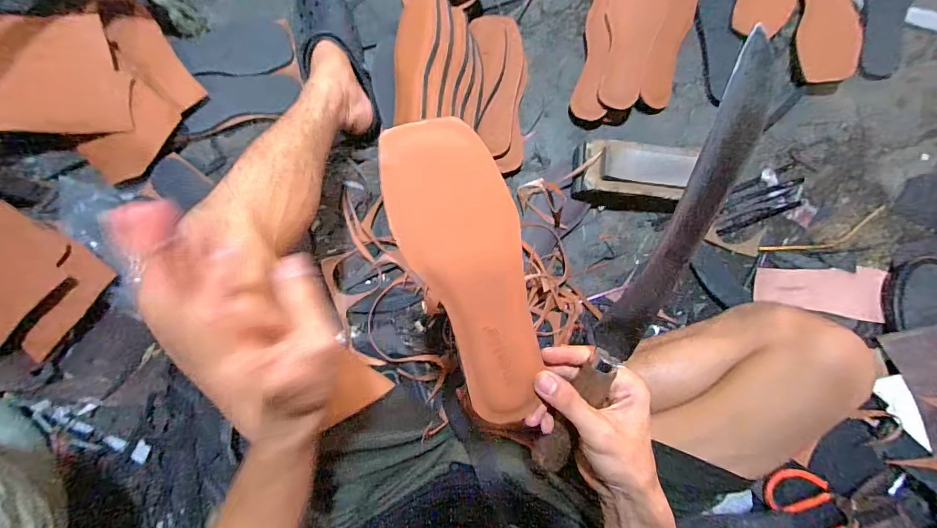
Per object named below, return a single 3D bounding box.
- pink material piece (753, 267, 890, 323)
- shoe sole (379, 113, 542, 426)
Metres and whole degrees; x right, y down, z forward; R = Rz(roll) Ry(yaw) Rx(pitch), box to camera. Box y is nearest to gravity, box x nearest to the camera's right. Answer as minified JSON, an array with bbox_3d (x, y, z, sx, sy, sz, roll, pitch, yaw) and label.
[{"bbox_3d":[0.580,0.038,0.660,0.196,0.014,0.082,10,81,5],"label":"pink material piece"},{"bbox_3d":[0.001,0.010,0.296,0.087,0.012,0.223,-14,98,-8],"label":"shoe sole"}]

